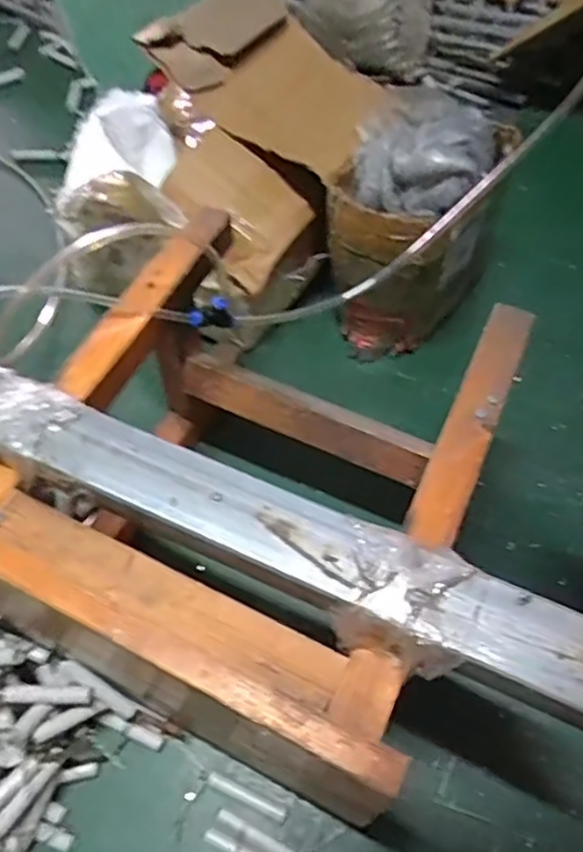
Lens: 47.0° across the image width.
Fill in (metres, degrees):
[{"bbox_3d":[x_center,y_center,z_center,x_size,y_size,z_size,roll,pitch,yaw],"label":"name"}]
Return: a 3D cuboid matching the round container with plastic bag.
[{"bbox_3d":[0.149,-0.251,0.833,0.171,0.243,0.232,26,63,16],"label":"round container with plastic bag"}]

